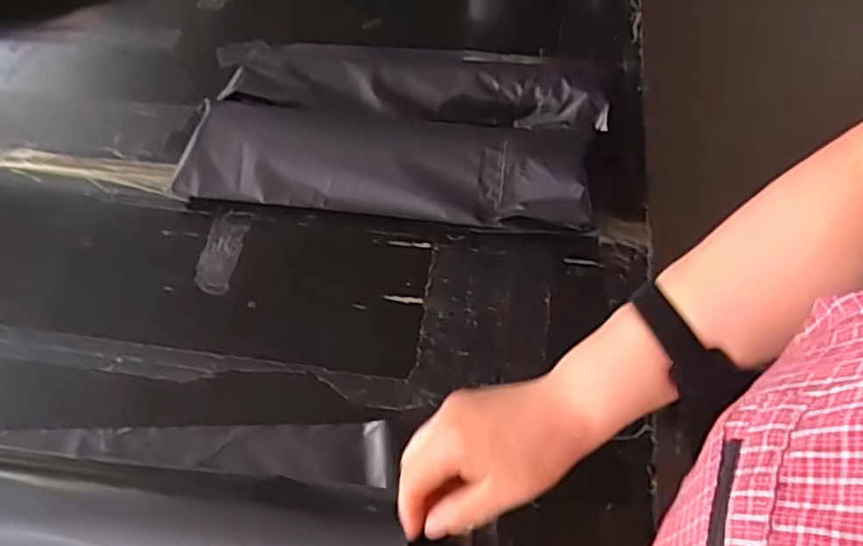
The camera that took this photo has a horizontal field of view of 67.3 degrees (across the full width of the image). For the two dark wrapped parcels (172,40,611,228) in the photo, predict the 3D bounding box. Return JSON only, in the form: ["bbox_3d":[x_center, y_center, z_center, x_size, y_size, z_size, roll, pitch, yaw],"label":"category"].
[{"bbox_3d":[-0.037,-0.164,0.741,0.447,0.070,0.232,8,55,8],"label":"two dark wrapped parcels"}]

